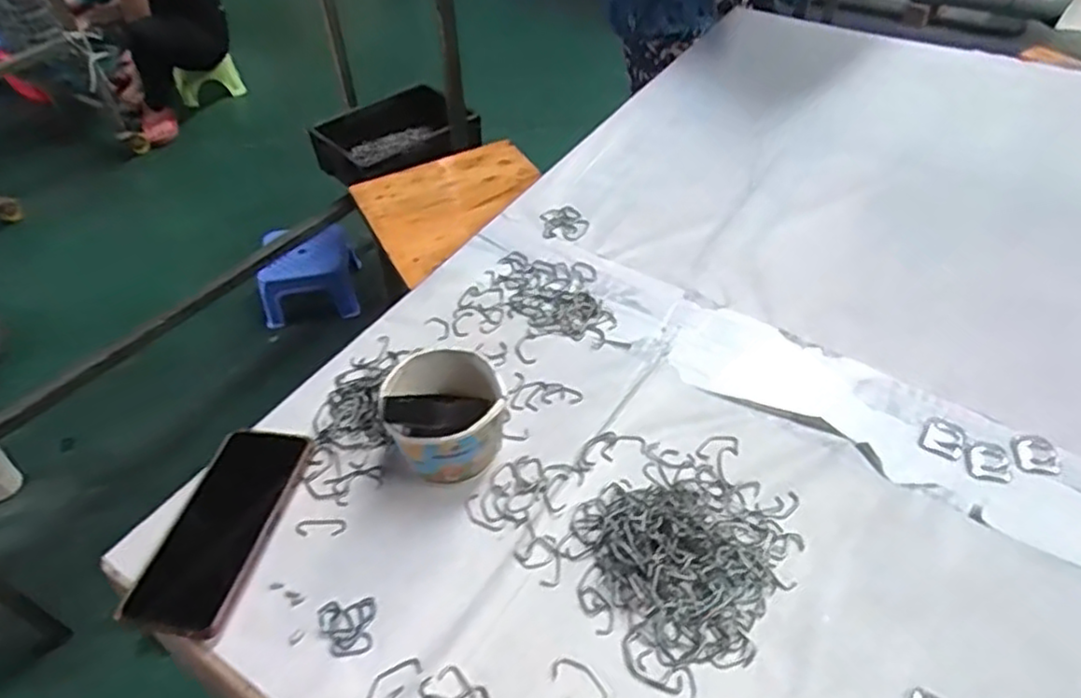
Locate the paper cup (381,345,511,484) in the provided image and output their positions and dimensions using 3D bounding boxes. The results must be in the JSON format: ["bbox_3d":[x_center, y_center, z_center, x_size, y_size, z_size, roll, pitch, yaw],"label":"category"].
[{"bbox_3d":[-0.072,0.054,0.556,0.089,0.088,0.087,-1,47,1],"label":"paper cup"}]

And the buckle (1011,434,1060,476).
[{"bbox_3d":[0.406,0.086,0.568,0.034,0.004,0.042,8,48,10],"label":"buckle"}]

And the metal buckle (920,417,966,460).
[{"bbox_3d":[0.340,0.074,0.582,0.031,0.004,0.041,25,53,23],"label":"metal buckle"}]

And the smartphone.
[{"bbox_3d":[-0.244,0.135,0.531,0.083,0.015,0.166,8,48,10],"label":"smartphone"}]

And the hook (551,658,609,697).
[{"bbox_3d":[0.027,0.218,0.455,0.041,0.004,0.020,29,55,26],"label":"hook"}]

